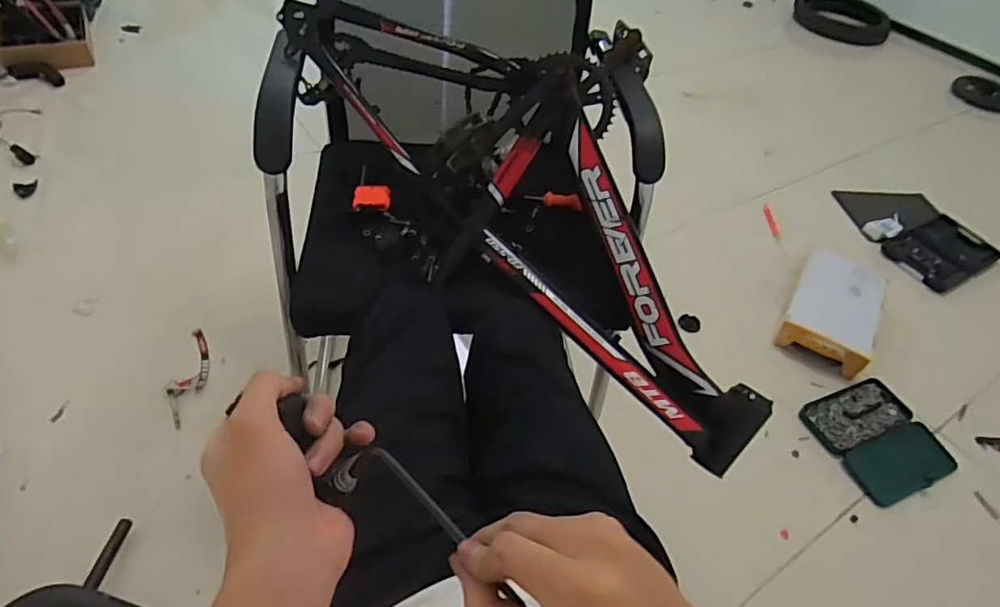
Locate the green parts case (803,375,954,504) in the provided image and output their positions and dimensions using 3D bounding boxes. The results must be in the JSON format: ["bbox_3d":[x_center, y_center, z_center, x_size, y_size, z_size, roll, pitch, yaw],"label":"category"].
[{"bbox_3d":[0.815,0.288,1.241,0.256,0.042,0.243,-14,53,-18],"label":"green parts case"}]

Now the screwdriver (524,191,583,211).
[{"bbox_3d":[0.088,-0.170,0.941,0.097,0.024,0.016,12,48,21],"label":"screwdriver"}]

